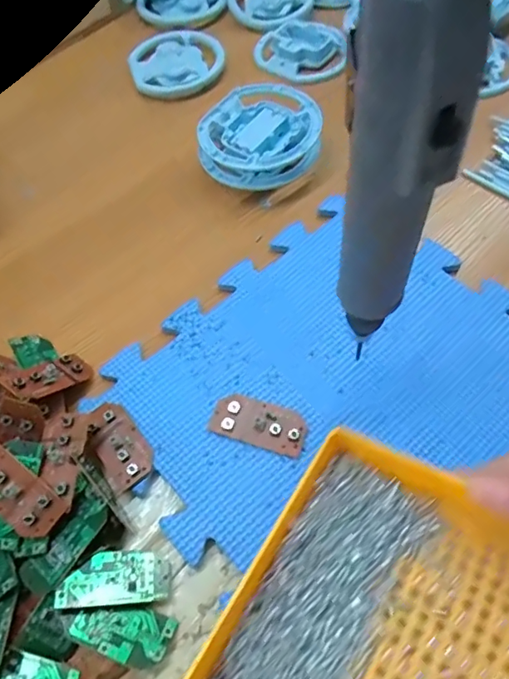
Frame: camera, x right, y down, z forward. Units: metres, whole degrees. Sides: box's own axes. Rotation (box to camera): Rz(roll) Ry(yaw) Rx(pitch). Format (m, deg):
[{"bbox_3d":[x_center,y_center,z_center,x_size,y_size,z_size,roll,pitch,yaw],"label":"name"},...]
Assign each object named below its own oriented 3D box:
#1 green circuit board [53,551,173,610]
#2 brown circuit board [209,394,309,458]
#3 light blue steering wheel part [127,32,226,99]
[{"bbox_3d":[-0.078,0.134,0.286,0.061,0.004,0.028,1,45,-14],"label":"green circuit board"},{"bbox_3d":[0.003,0.053,0.324,0.061,0.008,0.028,16,63,12],"label":"brown circuit board"},{"bbox_3d":[-0.083,-0.295,0.540,0.097,0.019,0.083,-21,61,-8],"label":"light blue steering wheel part"}]

